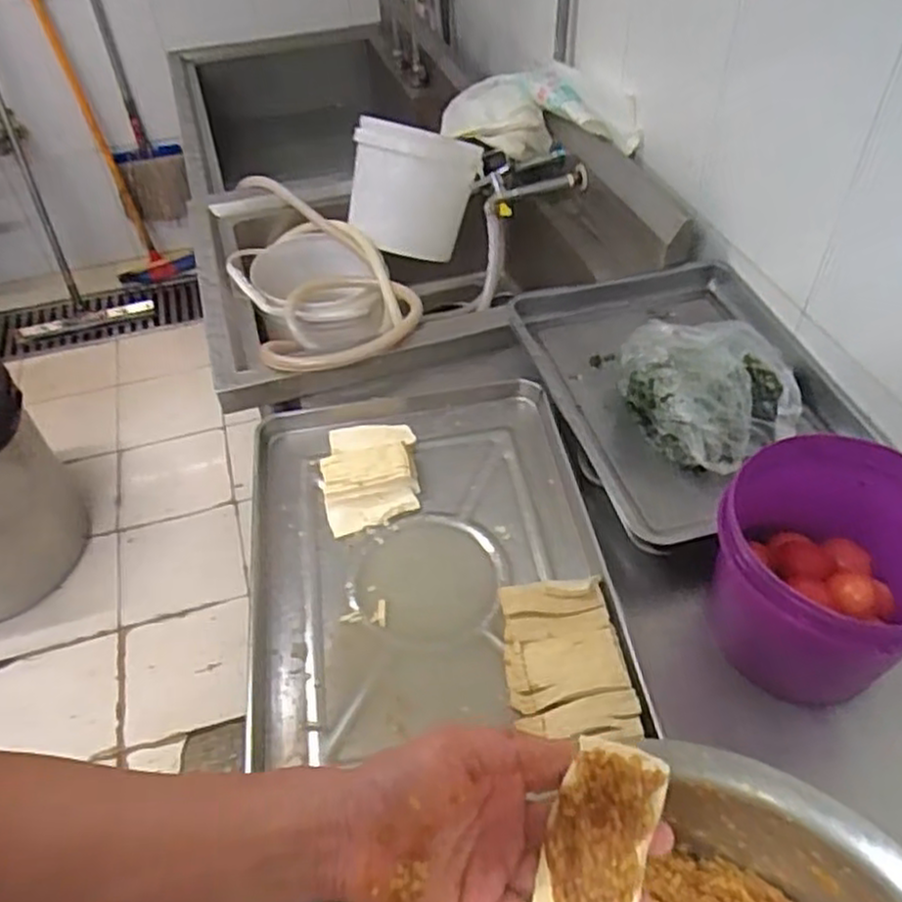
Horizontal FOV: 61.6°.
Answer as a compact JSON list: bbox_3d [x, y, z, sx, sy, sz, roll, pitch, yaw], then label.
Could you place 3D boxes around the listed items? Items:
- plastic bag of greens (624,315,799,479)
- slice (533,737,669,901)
[{"bbox_3d":[0.339,-0.088,0.994,0.233,0.117,0.201,13,49,14],"label":"plastic bag of greens"},{"bbox_3d":[0.081,0.215,0.414,0.053,0.012,0.106,16,62,16],"label":"slice"}]

